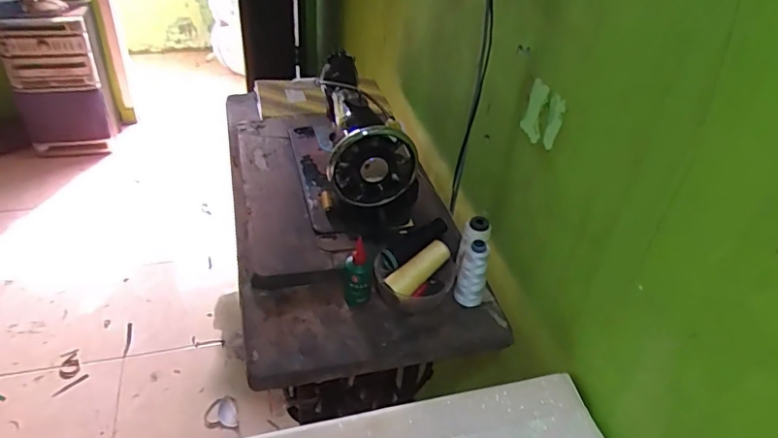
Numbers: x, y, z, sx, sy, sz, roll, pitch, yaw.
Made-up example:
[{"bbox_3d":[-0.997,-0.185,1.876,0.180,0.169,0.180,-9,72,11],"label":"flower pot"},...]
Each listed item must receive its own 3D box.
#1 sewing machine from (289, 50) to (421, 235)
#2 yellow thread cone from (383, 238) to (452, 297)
[{"bbox_3d":[-0.085,-0.165,1.016,0.173,0.206,0.427,-8,39,-14],"label":"sewing machine"},{"bbox_3d":[0.049,0.076,0.823,0.116,0.047,0.032,-27,47,-33],"label":"yellow thread cone"}]

